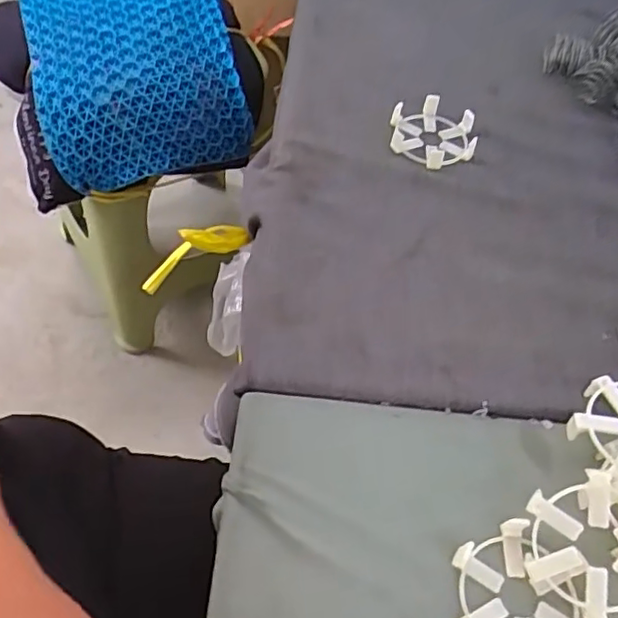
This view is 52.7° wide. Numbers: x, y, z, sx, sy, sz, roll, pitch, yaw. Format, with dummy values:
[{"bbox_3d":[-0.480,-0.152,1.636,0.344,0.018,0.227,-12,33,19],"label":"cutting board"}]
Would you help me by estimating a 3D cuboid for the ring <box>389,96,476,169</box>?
[{"bbox_3d":[0.084,-0.120,0.422,0.056,0.016,0.052,9,54,1],"label":"ring"}]

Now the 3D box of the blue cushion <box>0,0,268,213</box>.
[{"bbox_3d":[-0.243,-0.308,0.840,0.330,0.153,0.289,-16,58,-16],"label":"blue cushion"}]

